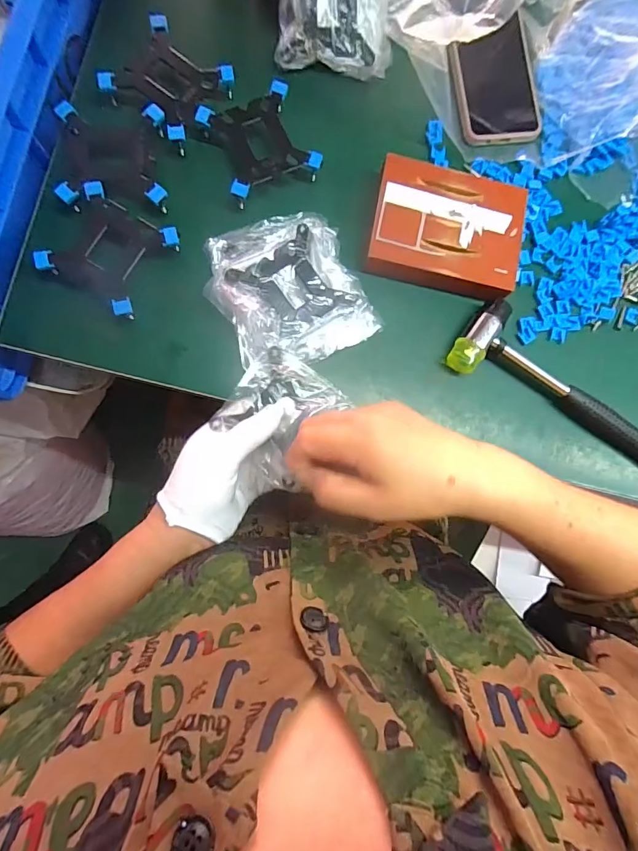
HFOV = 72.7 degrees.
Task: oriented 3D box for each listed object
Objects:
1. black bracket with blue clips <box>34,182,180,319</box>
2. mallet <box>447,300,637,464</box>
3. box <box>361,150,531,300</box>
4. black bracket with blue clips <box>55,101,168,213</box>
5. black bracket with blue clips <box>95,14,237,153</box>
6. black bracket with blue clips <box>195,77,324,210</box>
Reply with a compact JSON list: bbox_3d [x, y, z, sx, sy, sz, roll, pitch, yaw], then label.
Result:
[{"bbox_3d":[-0.178,-0.148,0.372,0.083,0.029,0.085,31,83,-2],"label":"black bracket with blue clips"},{"bbox_3d":[0.241,-0.035,0.409,0.240,0.030,0.071,26,83,-3],"label":"mallet"},{"bbox_3d":[0.118,-0.180,0.408,0.136,0.030,0.110,11,84,-4],"label":"box"},{"bbox_3d":[-0.177,-0.231,0.379,0.084,0.027,0.087,-3,86,-6],"label":"black bracket with blue clips"},{"bbox_3d":[-0.134,-0.303,0.389,0.084,0.025,0.085,37,83,-2],"label":"black bracket with blue clips"},{"bbox_3d":[-0.053,-0.255,0.396,0.085,0.028,0.087,-27,88,-7],"label":"black bracket with blue clips"}]

